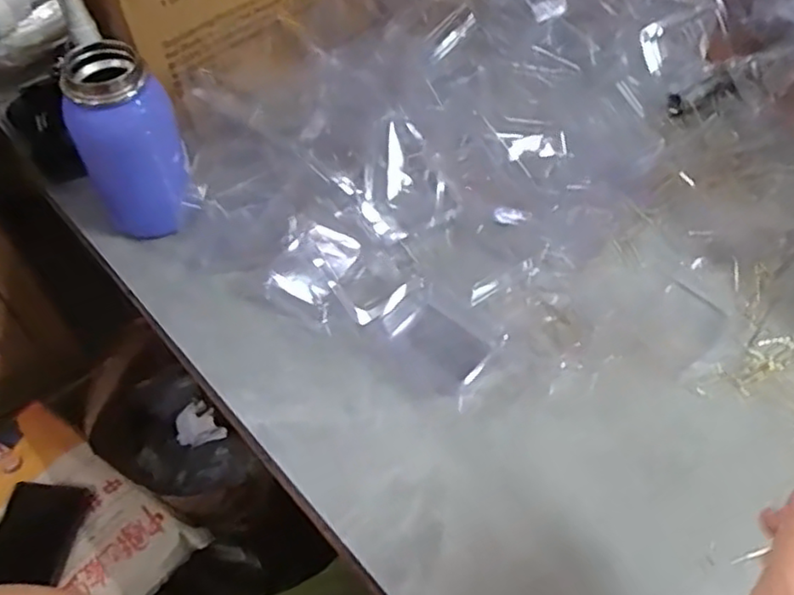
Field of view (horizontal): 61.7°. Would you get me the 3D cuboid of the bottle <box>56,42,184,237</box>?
[{"bbox_3d":[-0.202,-0.111,0.511,0.073,0.140,0.067,-29,62,-20],"label":"bottle"}]

